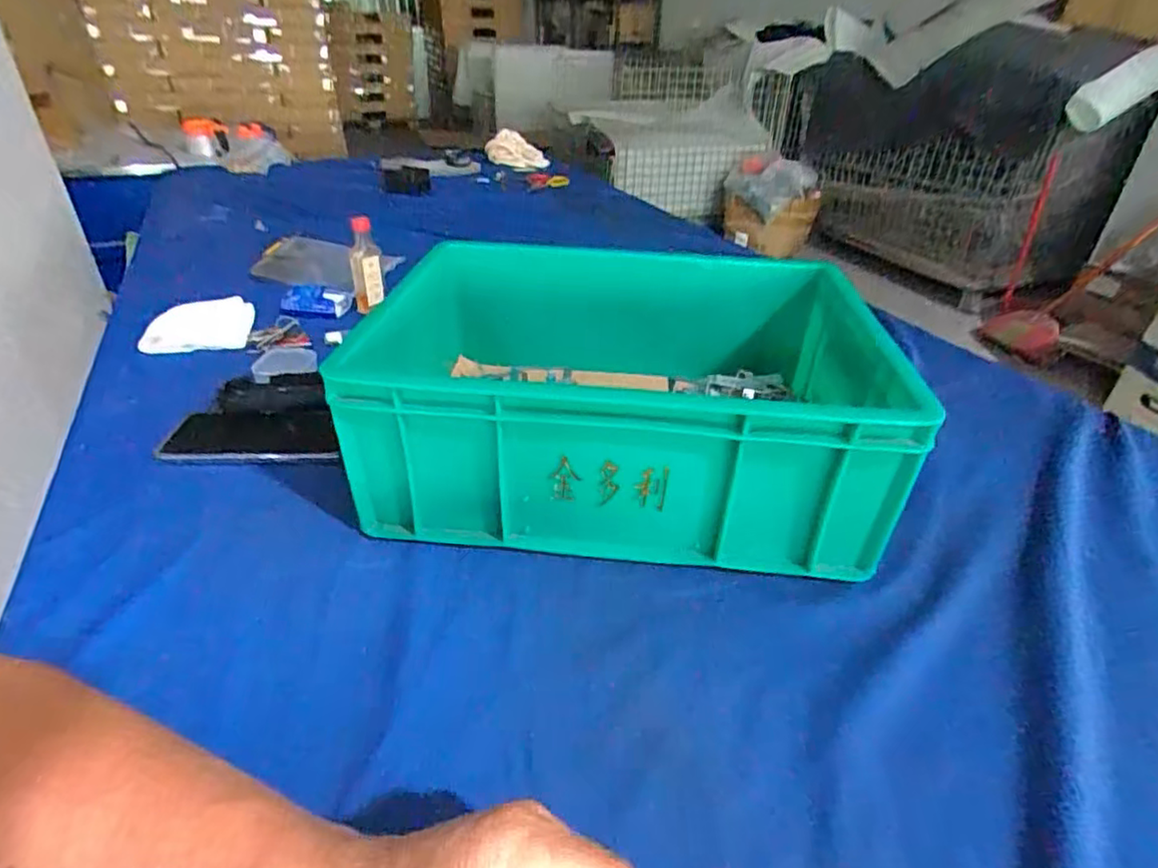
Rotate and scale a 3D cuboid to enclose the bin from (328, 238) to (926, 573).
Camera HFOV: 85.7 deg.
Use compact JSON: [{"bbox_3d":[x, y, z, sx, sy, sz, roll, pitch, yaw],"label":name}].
[{"bbox_3d":[0.042,-0.050,0.554,0.393,0.140,0.315,4,33,4],"label":"bin"}]

